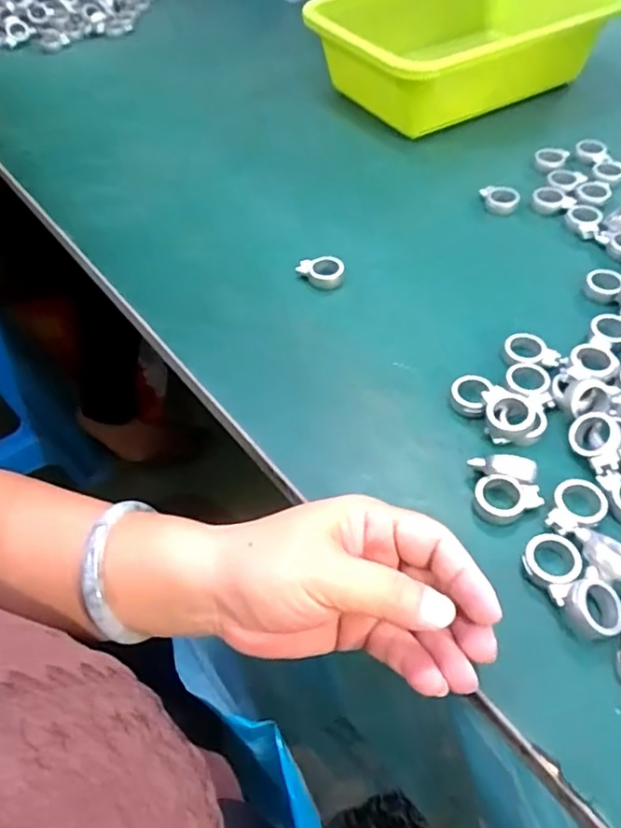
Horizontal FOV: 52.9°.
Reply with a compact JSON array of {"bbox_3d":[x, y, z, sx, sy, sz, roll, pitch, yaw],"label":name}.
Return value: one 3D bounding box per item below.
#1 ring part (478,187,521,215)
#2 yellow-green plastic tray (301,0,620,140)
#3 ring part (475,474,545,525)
[{"bbox_3d":[0.152,-0.172,0.500,0.031,0.015,0.019,5,52,7],"label":"ring part"},{"bbox_3d":[0.148,-0.368,0.615,0.292,0.078,0.199,-30,56,-19],"label":"yellow-green plastic tray"},{"bbox_3d":[0.104,0.044,0.326,0.034,0.015,0.021,-3,51,1],"label":"ring part"}]

